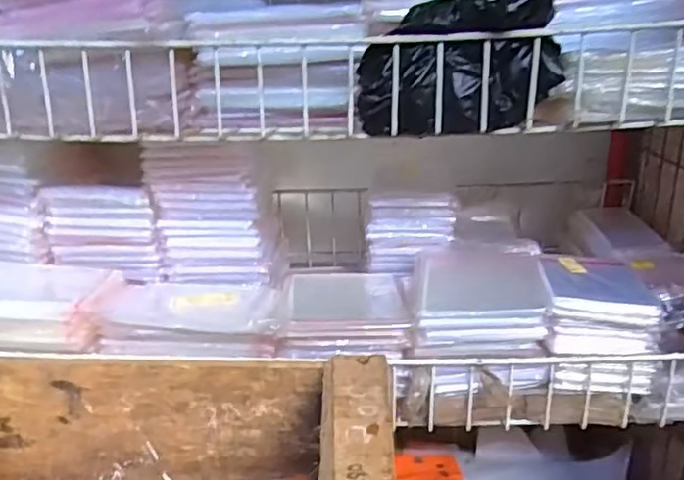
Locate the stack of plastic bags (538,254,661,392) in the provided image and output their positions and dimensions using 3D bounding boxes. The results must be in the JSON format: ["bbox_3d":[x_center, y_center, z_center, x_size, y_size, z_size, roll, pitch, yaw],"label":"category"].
[{"bbox_3d":[0.258,0.084,0.639,0.102,0.099,0.120,2,18,9],"label":"stack of plastic bags"}]

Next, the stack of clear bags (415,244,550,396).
[{"bbox_3d":[0.143,0.079,0.657,0.127,0.097,0.158,1,18,6],"label":"stack of clear bags"}]

